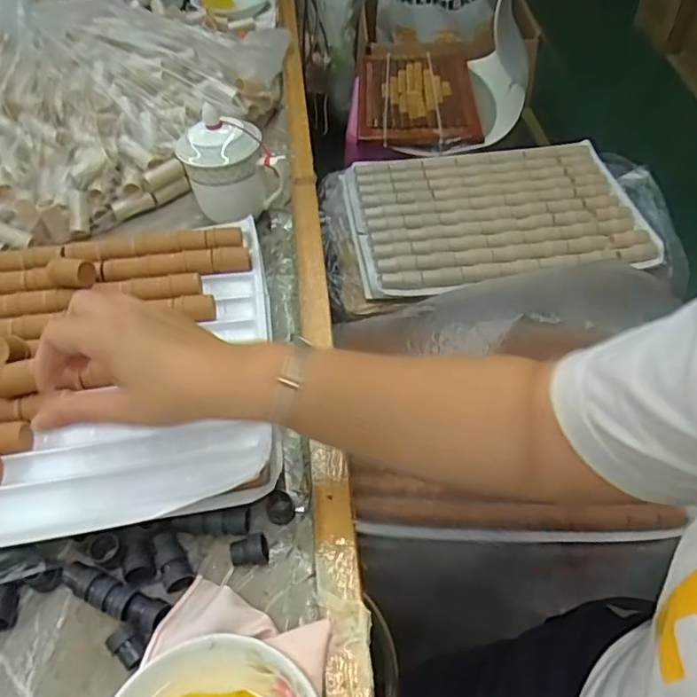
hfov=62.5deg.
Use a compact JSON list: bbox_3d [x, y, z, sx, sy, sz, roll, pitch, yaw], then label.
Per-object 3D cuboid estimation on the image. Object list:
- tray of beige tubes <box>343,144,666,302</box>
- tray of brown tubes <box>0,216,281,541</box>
[{"bbox_3d":[0.228,-0.226,0.929,0.440,0.029,0.322,-5,51,-3],"label":"tray of beige tubes"},{"bbox_3d":[-0.273,0.015,0.465,0.412,0.048,0.306,-10,52,-6],"label":"tray of brown tubes"}]

